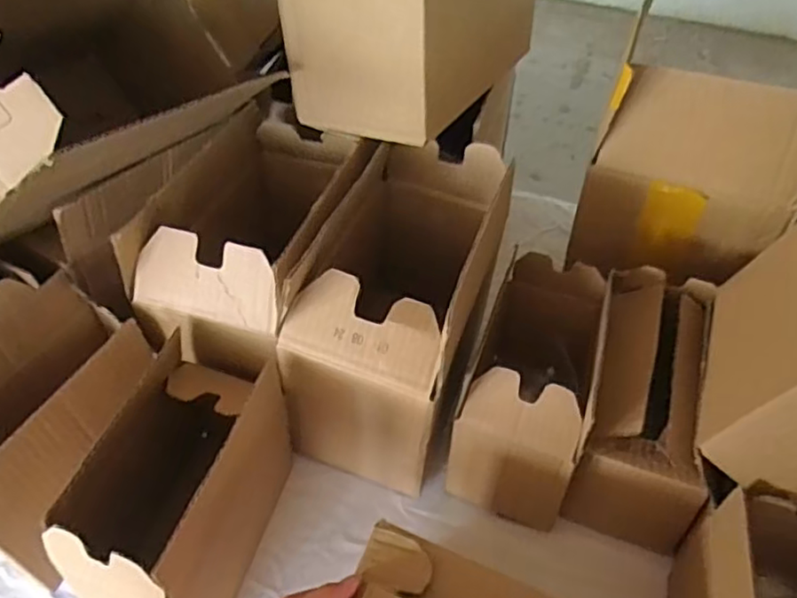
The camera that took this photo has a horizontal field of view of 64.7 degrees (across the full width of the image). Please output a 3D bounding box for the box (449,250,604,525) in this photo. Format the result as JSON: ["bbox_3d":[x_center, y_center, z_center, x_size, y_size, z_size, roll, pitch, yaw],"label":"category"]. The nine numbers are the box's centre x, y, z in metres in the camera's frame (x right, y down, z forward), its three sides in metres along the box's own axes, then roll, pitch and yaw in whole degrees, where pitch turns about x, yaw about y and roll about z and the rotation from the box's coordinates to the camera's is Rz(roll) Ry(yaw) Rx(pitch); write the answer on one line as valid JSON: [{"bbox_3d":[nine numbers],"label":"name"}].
[{"bbox_3d":[0.115,0.079,0.561,0.096,0.149,0.184,16,47,13],"label":"box"}]

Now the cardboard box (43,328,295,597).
[{"bbox_3d":[-0.159,0.151,0.480,0.094,0.163,0.186,12,47,10],"label":"cardboard box"}]

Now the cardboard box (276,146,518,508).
[{"bbox_3d":[0.003,0.003,0.578,0.141,0.199,0.253,14,47,11],"label":"cardboard box"}]

